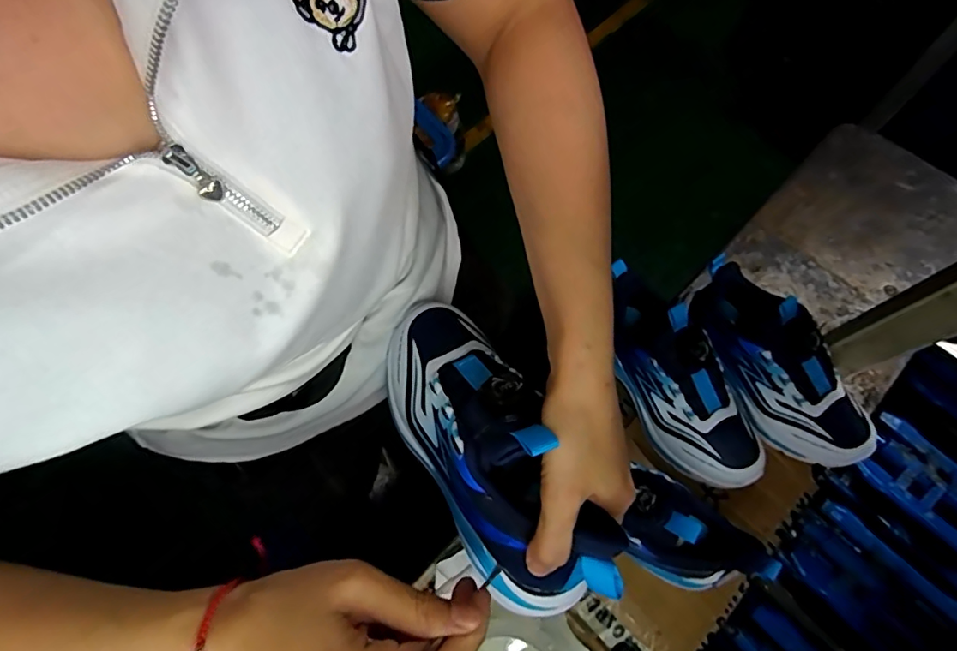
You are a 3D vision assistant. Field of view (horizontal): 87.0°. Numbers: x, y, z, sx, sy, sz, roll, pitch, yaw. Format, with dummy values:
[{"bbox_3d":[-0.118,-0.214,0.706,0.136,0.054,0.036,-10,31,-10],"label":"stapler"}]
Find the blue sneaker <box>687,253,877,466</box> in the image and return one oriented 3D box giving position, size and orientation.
[{"bbox_3d":[0.300,0.038,0.499,0.080,0.091,0.233,-36,91,-12],"label":"blue sneaker"}]

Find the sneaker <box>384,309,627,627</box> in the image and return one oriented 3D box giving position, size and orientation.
[{"bbox_3d":[-0.005,0.066,0.317,0.075,0.097,0.222,-28,53,-9],"label":"sneaker"}]

